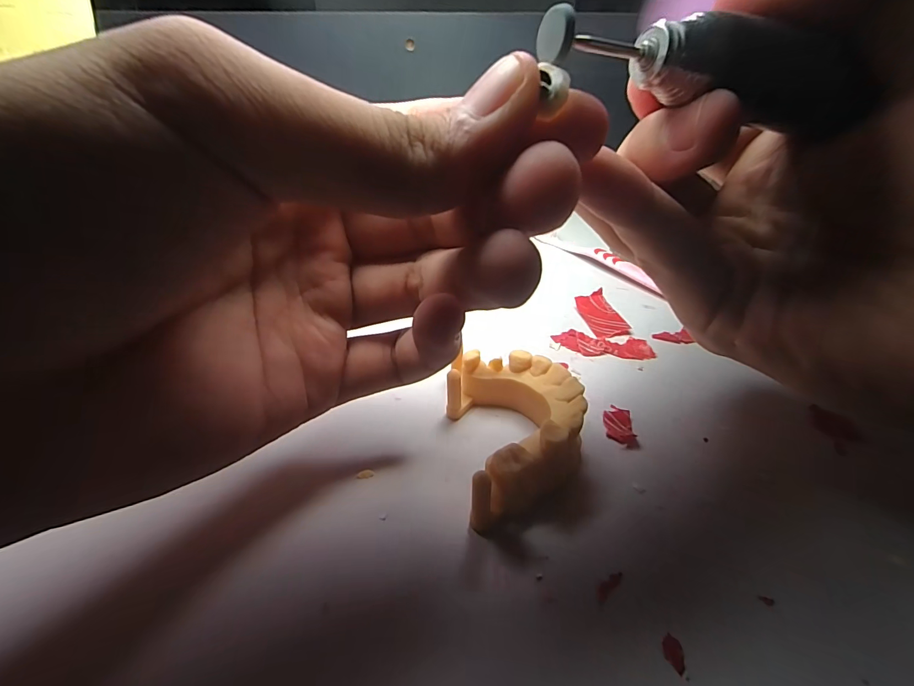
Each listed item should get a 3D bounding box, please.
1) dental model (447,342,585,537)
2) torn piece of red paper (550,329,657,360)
[{"bbox_3d":[0.019,0.025,0.130,0.039,0.021,0.056,-6,33,-7],"label":"dental model"},{"bbox_3d":[0.065,0.000,0.183,0.042,0.004,0.015,5,33,9],"label":"torn piece of red paper"}]

